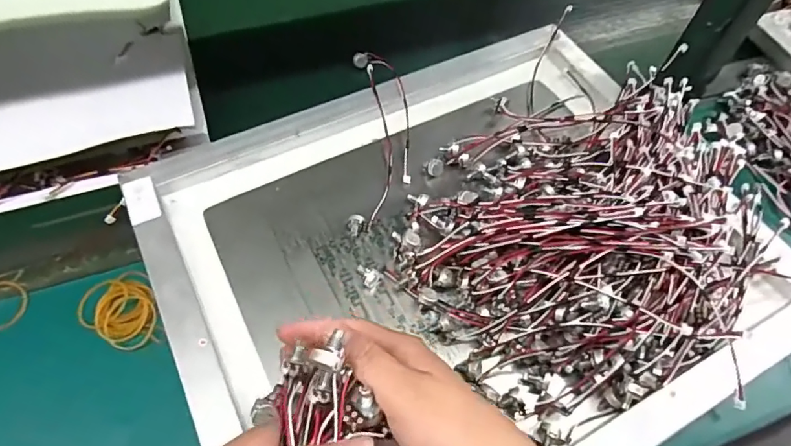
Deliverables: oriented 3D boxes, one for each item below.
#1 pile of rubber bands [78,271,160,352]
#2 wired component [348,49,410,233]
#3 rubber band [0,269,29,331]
[{"bbox_3d":[-0.231,0.076,0.413,0.059,0.013,0.068,-28,64,-17],"label":"pile of rubber bands"},{"bbox_3d":[-0.016,-0.101,0.519,0.060,0.024,0.250,0,59,-2],"label":"wired component"},{"bbox_3d":[-0.334,0.068,0.416,0.045,0.012,0.047,1,59,-1],"label":"rubber band"}]

